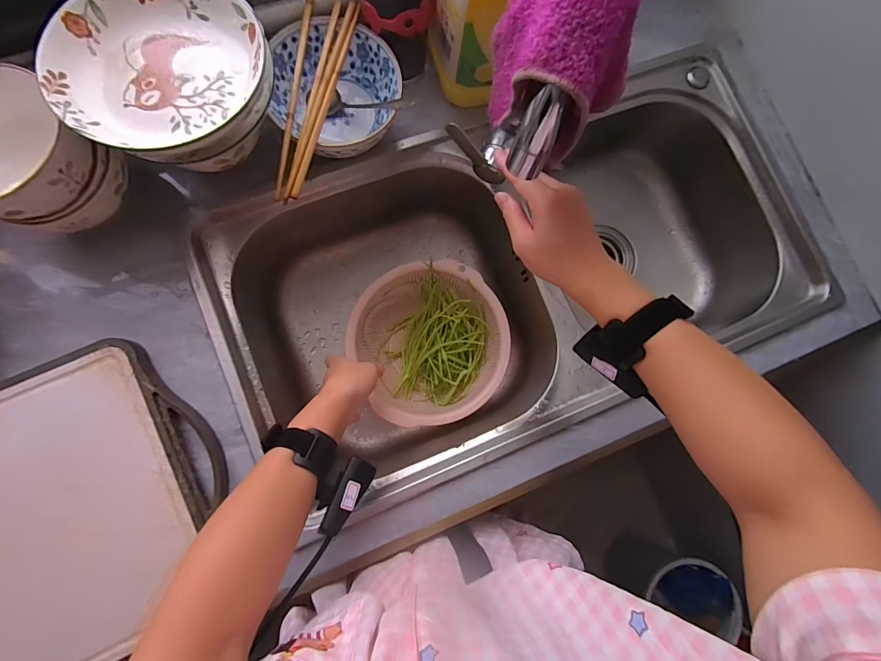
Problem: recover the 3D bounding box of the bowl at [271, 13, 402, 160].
[{"bbox_3d":[-0.118,-0.261,0.458,0.139,0.054,0.139,1,82,-5],"label":"bowl"}]

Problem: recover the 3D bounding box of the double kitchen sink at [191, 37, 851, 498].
[{"bbox_3d":[0.118,-0.082,0.589,0.778,0.205,0.429,-19,84,-7],"label":"double kitchen sink"}]

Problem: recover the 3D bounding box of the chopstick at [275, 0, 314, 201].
[{"bbox_3d":[-0.151,-0.245,0.417,0.008,0.012,0.233,6,82,-4],"label":"chopstick"}]

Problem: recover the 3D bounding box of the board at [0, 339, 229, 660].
[{"bbox_3d":[-0.432,0.211,0.394,0.421,0.030,0.296,-25,85,-8],"label":"board"}]

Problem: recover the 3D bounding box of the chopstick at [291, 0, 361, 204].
[{"bbox_3d":[-0.118,-0.242,0.418,0.010,0.011,0.225,14,82,-3],"label":"chopstick"}]

